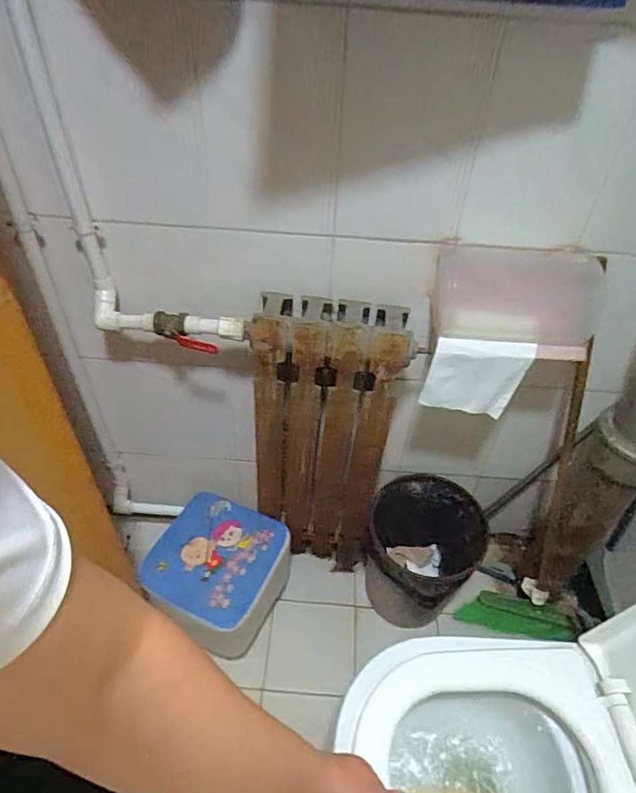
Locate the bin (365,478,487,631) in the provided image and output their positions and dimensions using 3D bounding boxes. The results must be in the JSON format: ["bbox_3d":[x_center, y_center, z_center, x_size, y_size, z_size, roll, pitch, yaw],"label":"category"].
[{"bbox_3d":[0.220,0.375,1.170,0.248,0.291,0.264,28,49,24],"label":"bin"}]

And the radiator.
[{"bbox_3d":[0.005,0.128,1.040,0.260,0.707,0.094,5,43,2],"label":"radiator"}]

